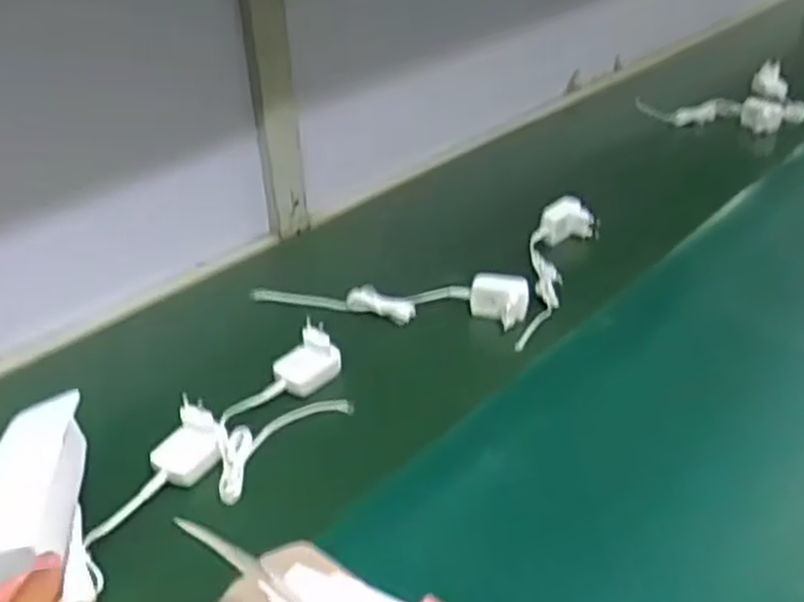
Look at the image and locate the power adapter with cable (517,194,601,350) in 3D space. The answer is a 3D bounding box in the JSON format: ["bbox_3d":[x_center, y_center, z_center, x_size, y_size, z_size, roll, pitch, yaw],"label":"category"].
[{"bbox_3d":[0.182,-0.036,0.910,0.078,0.042,0.277,4,34,13],"label":"power adapter with cable"}]

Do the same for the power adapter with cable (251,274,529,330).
[{"bbox_3d":[-0.016,-0.004,0.872,0.308,0.037,0.055,1,33,9],"label":"power adapter with cable"}]

